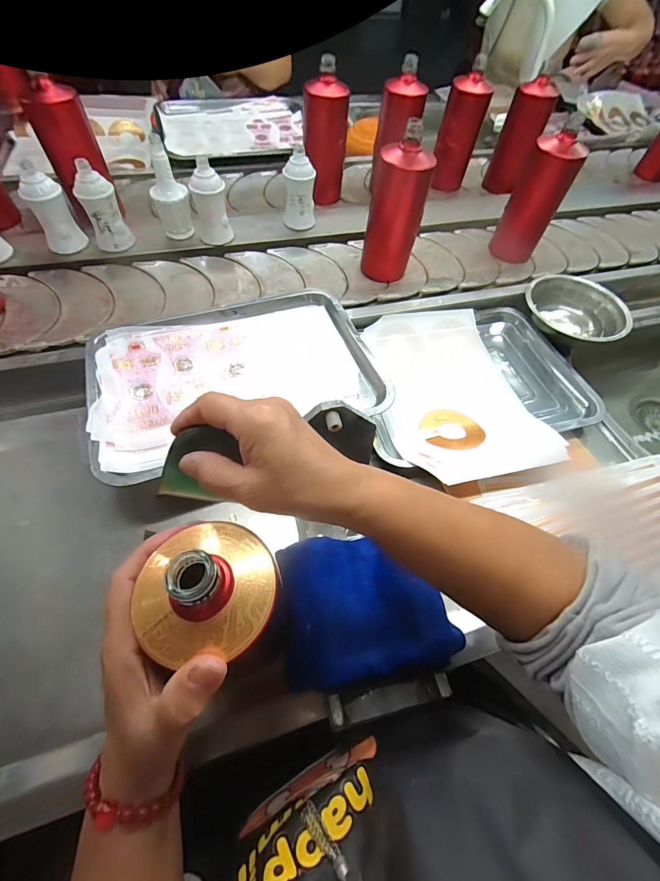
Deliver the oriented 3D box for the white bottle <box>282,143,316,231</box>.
[{"bbox_3d":[-0.056,-0.442,0.661,0.050,0.125,0.045,38,63,16],"label":"white bottle"}]

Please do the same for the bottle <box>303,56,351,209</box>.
[{"bbox_3d":[-0.009,-0.586,0.713,0.077,0.197,0.066,-13,61,-13],"label":"bottle"}]

